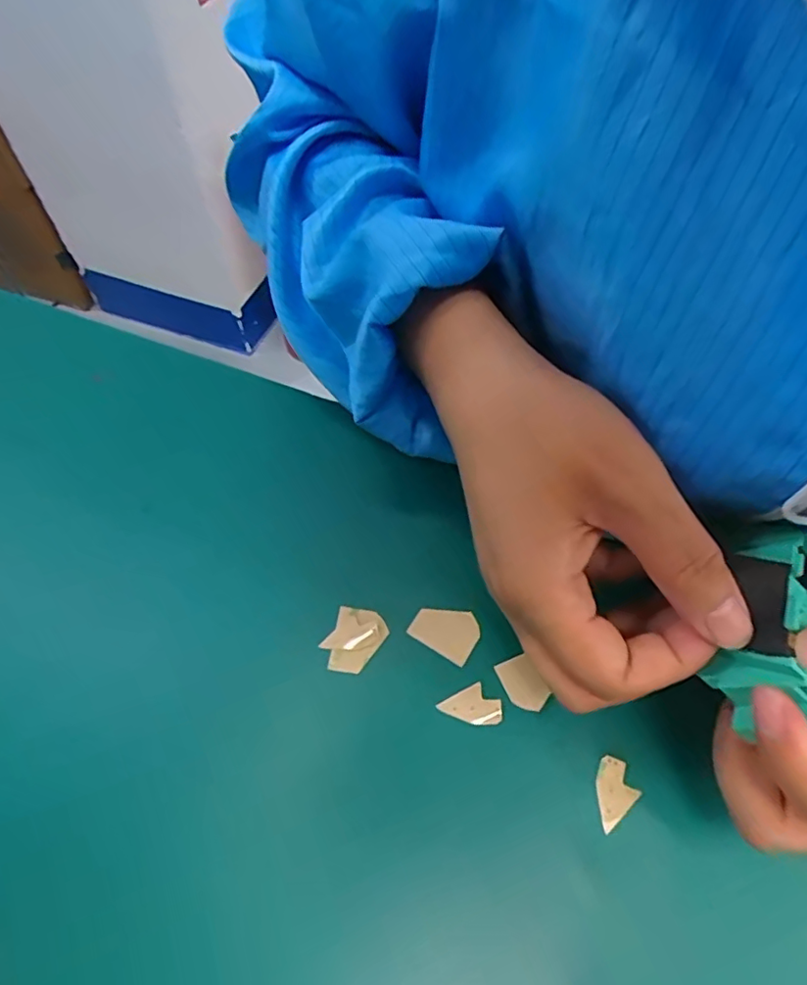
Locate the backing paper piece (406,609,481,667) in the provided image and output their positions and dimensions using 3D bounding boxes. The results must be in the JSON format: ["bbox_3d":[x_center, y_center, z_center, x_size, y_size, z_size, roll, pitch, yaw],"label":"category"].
[{"bbox_3d":[0.020,0.063,0.267,0.029,0.004,0.023,29,70,15],"label":"backing paper piece"}]

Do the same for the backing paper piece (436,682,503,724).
[{"bbox_3d":[0.029,0.093,0.249,0.023,0.004,0.017,-24,66,-9],"label":"backing paper piece"}]

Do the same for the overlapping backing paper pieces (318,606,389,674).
[{"bbox_3d":[-0.023,0.067,0.264,0.024,0.006,0.029,21,52,14],"label":"overlapping backing paper pieces"}]

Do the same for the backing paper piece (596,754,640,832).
[{"bbox_3d":[0.083,0.120,0.234,0.022,0.007,0.018,-33,59,-28],"label":"backing paper piece"}]

